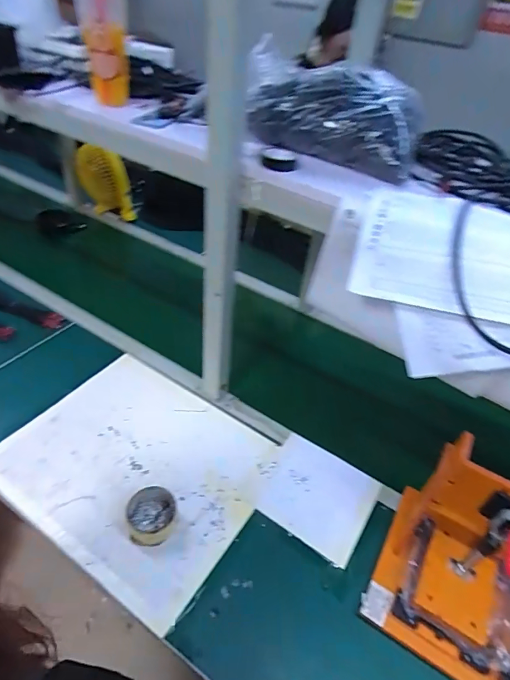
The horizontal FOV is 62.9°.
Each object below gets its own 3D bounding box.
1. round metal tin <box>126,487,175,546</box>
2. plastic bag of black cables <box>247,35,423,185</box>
[{"bbox_3d":[-0.181,0.309,0.732,0.082,0.040,0.084,4,41,-4],"label":"round metal tin"},{"bbox_3d":[0.126,-0.378,0.706,0.318,0.130,0.152,23,43,17],"label":"plastic bag of black cables"}]

